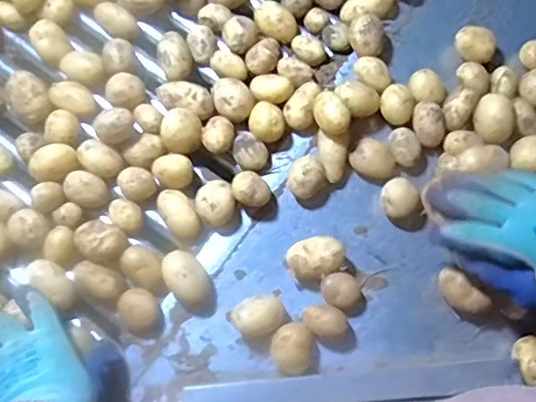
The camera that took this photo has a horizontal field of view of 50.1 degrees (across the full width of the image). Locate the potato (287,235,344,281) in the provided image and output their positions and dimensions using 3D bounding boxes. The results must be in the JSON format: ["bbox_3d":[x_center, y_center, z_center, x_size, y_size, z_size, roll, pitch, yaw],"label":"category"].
[{"bbox_3d":[0.044,0.054,0.535,0.051,0.034,0.037,-16,74,-2],"label":"potato"}]

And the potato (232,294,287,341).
[{"bbox_3d":[-0.006,0.104,0.519,0.044,0.039,0.039,-41,76,-9],"label":"potato"}]

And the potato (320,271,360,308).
[{"bbox_3d":[0.068,0.084,0.534,0.034,0.026,0.032,-1,74,2],"label":"potato"}]

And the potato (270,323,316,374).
[{"bbox_3d":[0.023,0.131,0.514,0.037,0.039,0.041,-11,74,0],"label":"potato"}]

